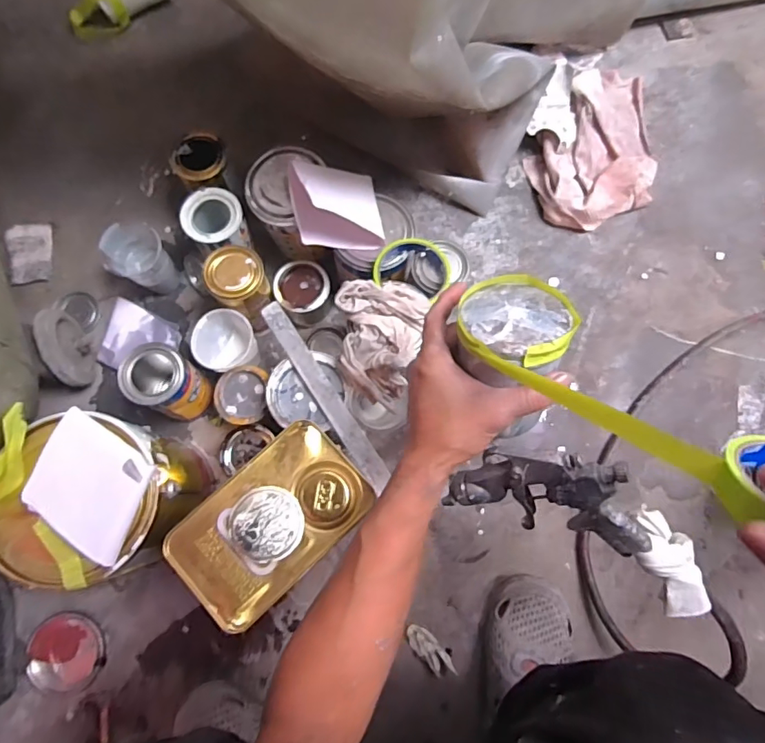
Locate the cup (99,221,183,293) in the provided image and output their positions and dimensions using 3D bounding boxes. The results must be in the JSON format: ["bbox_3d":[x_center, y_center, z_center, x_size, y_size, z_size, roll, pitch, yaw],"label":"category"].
[{"bbox_3d":[-0.325,-0.147,0.695,0.073,0.105,0.073,43,79,9],"label":"cup"}]

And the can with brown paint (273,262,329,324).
[{"bbox_3d":[-0.108,-0.107,0.705,0.072,0.071,0.064,-3,76,-2],"label":"can with brown paint"}]

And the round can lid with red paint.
[{"bbox_3d":[-0.394,0.350,0.629,0.094,0.013,0.089,0,76,-1],"label":"round can lid with red paint"}]

